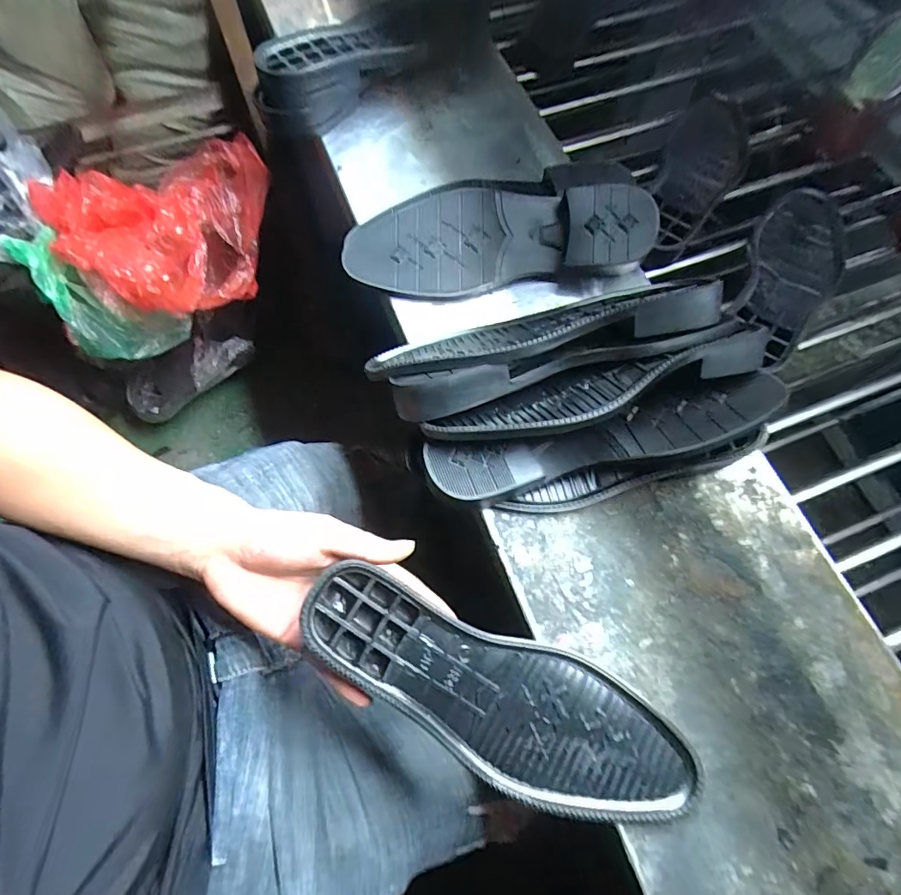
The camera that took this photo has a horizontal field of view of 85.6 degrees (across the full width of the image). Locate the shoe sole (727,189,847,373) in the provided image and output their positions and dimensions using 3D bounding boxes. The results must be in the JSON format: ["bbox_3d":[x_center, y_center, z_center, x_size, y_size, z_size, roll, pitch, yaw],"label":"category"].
[{"bbox_3d":[0.346,-0.186,0.491,0.088,0.025,0.248,32,72,10],"label":"shoe sole"}]

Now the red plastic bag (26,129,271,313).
[{"bbox_3d":[-0.429,-0.342,0.745,0.281,0.134,0.266,26,71,8],"label":"red plastic bag"}]

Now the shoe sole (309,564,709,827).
[{"bbox_3d":[0.028,0.164,0.324,0.264,0.024,0.086,25,71,5],"label":"shoe sole"}]

